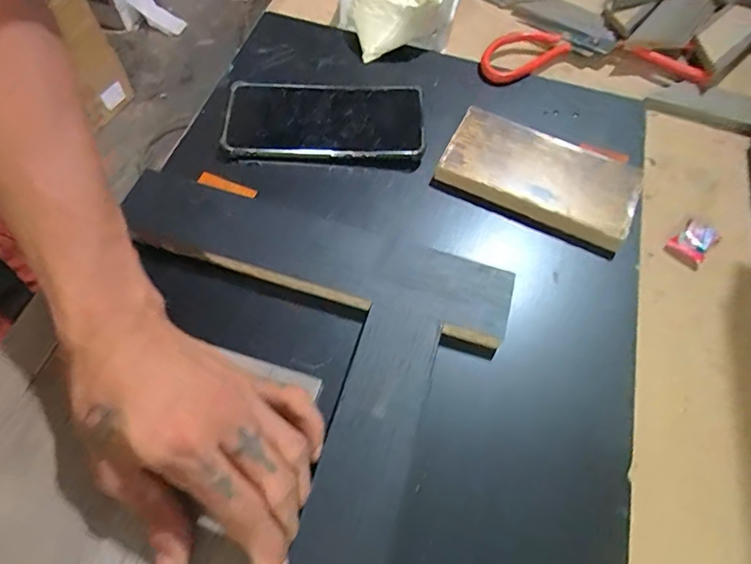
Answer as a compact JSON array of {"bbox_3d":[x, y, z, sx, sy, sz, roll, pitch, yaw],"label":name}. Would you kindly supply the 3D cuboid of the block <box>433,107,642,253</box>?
[{"bbox_3d":[0.131,-0.085,0.395,0.148,0.025,0.074,25,64,11],"label":"block"}]

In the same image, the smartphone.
[{"bbox_3d":[-0.043,-0.137,0.411,0.161,0.013,0.077,1,62,-1],"label":"smartphone"}]

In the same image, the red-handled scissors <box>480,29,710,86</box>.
[{"bbox_3d":[0.203,-0.214,0.466,0.207,0.024,0.063,-1,62,-3],"label":"red-handled scissors"}]

